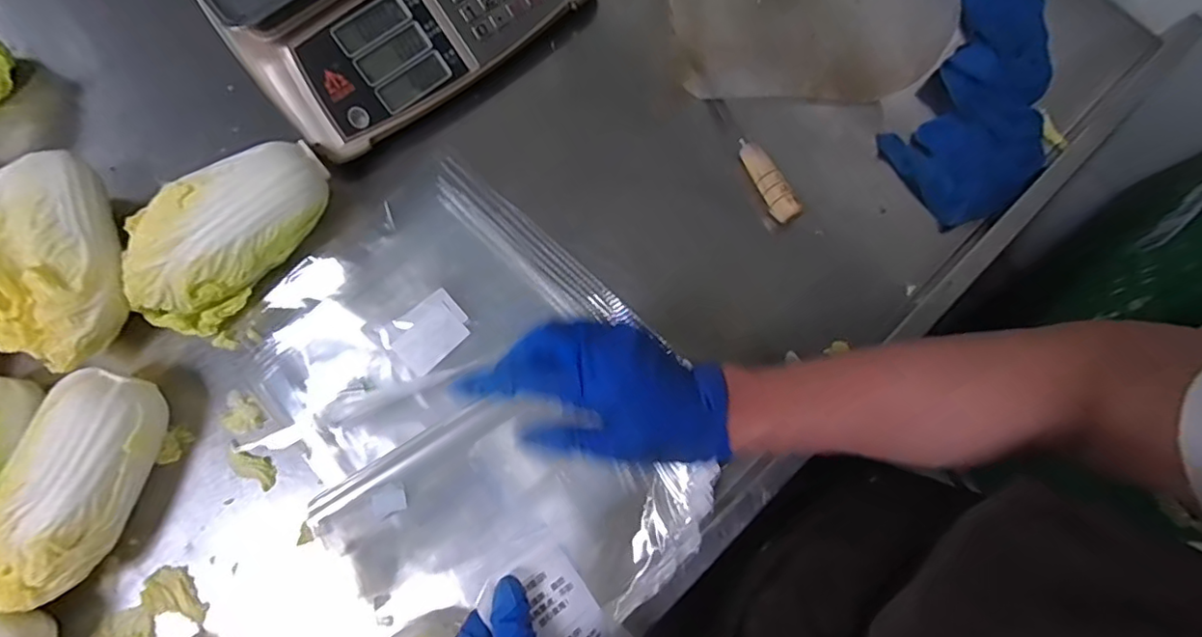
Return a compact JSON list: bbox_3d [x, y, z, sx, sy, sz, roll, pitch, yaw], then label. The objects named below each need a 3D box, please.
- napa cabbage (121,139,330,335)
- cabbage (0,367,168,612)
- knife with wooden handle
[{"bbox_3d":[-0.333,-0.078,0.519,0.090,0.079,0.200,41,79,8],"label":"napa cabbage"},{"bbox_3d":[-0.424,0.132,0.472,0.086,0.077,0.176,15,76,2],"label":"cabbage"},{"bbox_3d":[0.150,-0.163,0.580,0.024,0.031,0.151,-26,78,-8],"label":"knife with wooden handle"}]

